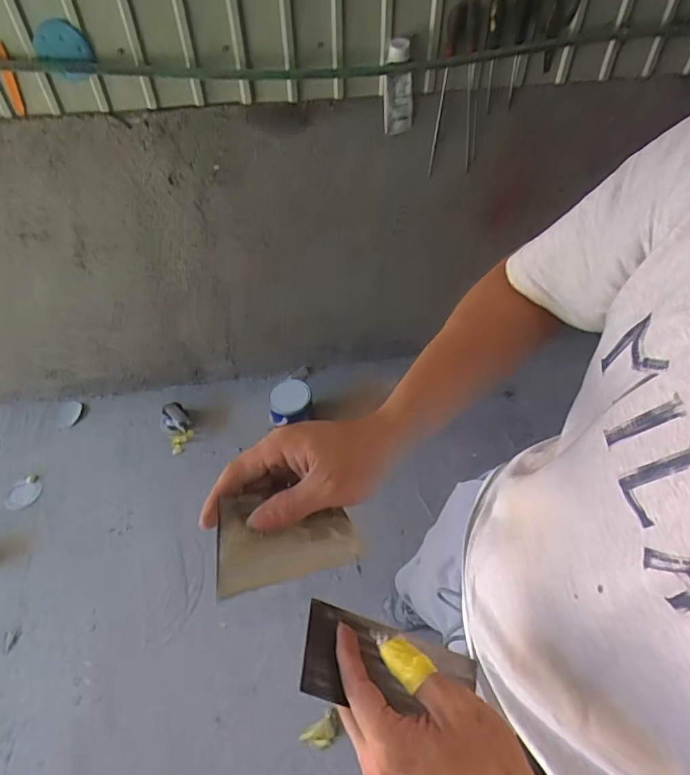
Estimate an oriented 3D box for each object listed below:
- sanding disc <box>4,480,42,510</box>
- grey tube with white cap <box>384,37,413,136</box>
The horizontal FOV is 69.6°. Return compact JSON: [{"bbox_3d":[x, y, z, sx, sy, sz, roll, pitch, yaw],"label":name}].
[{"bbox_3d":[-1.060,0.352,1.631,0.105,0.006,0.099,0,50,0],"label":"sanding disc"},{"bbox_3d":[0.148,-0.827,1.366,0.071,0.288,0.089,12,76,11],"label":"grey tube with white cap"}]

